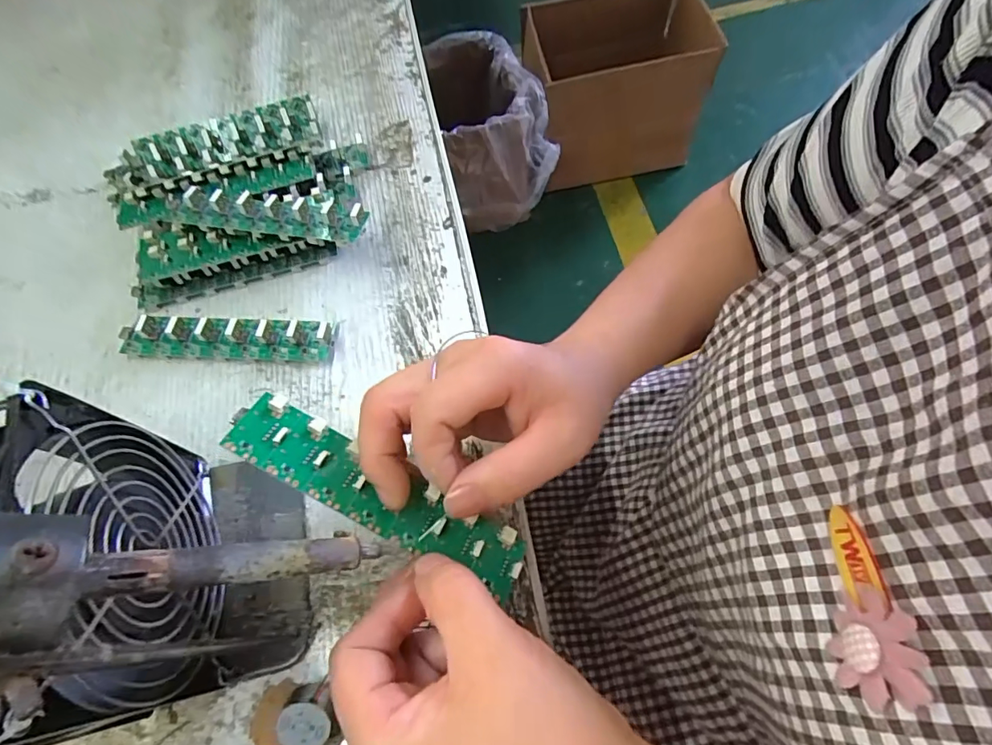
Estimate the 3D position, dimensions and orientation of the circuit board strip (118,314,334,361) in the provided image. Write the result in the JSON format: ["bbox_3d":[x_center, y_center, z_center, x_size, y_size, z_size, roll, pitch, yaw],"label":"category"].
[{"bbox_3d":[-0.174,-0.024,0.321,0.137,0.017,0.030,2,65,4],"label":"circuit board strip"}]

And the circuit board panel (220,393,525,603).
[{"bbox_3d":[-0.049,0.053,0.219,0.137,0.007,0.029,30,69,-4],"label":"circuit board panel"}]

